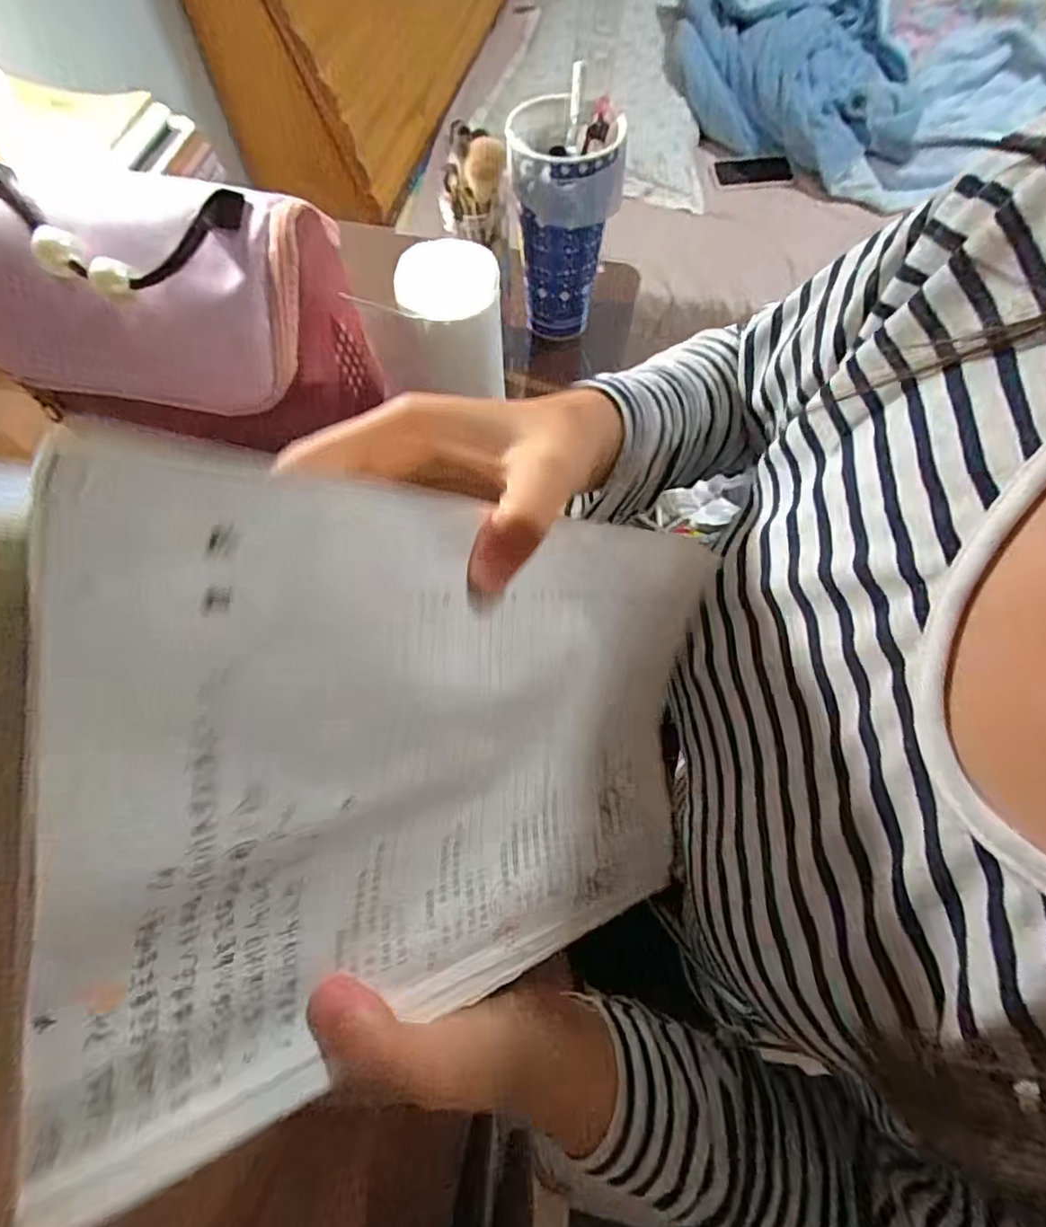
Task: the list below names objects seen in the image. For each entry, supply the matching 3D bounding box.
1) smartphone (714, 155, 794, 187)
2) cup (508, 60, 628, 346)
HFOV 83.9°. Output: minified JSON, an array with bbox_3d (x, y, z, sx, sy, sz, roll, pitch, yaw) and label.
[{"bbox_3d":[0.472,-0.910,1.194,0.157,0.013,0.071,-1,80,1],"label":"smartphone"},{"bbox_3d":[0.032,-0.328,0.500,0.087,0.158,0.093,1,65,0],"label":"cup"}]

